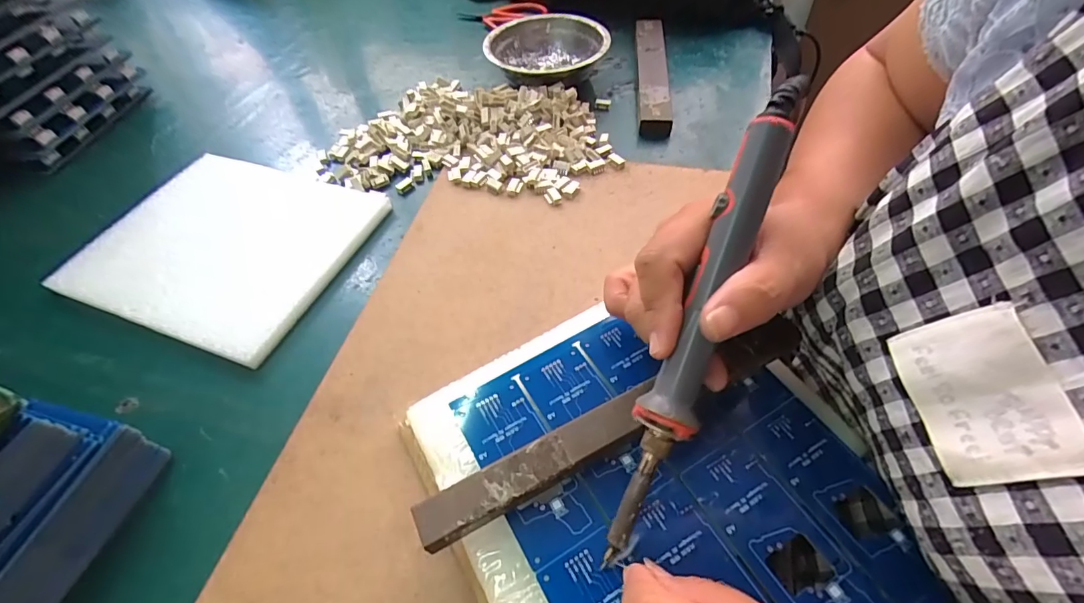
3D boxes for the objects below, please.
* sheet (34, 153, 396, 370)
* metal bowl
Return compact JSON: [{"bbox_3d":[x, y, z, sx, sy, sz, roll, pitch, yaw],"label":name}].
[{"bbox_3d":[-0.248,-0.049,0.374,0.197,0.013,0.169,16,56,15],"label":"sheet"},{"bbox_3d":[0.006,-0.256,0.485,0.108,0.040,0.113,-1,53,2],"label":"metal bowl"}]

